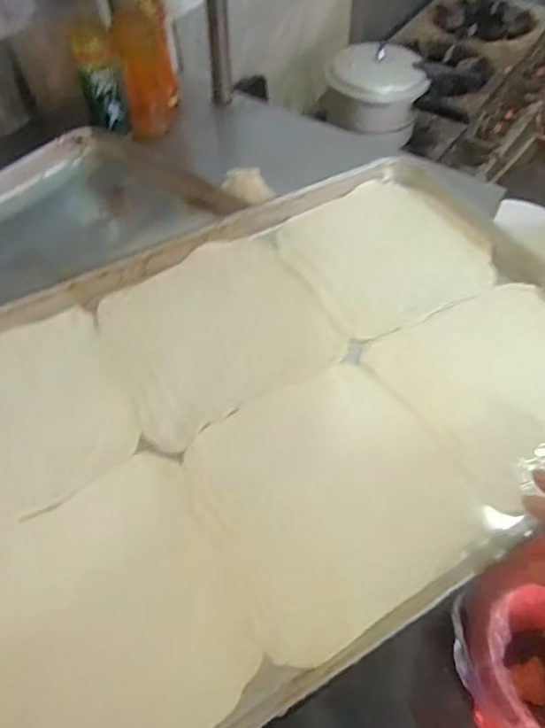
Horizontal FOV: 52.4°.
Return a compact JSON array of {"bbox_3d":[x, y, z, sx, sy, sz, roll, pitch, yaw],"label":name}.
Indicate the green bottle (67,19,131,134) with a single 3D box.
[{"bbox_3d":[-0.270,-0.441,0.874,0.065,0.156,0.059,-13,54,-9],"label":"green bottle"}]

